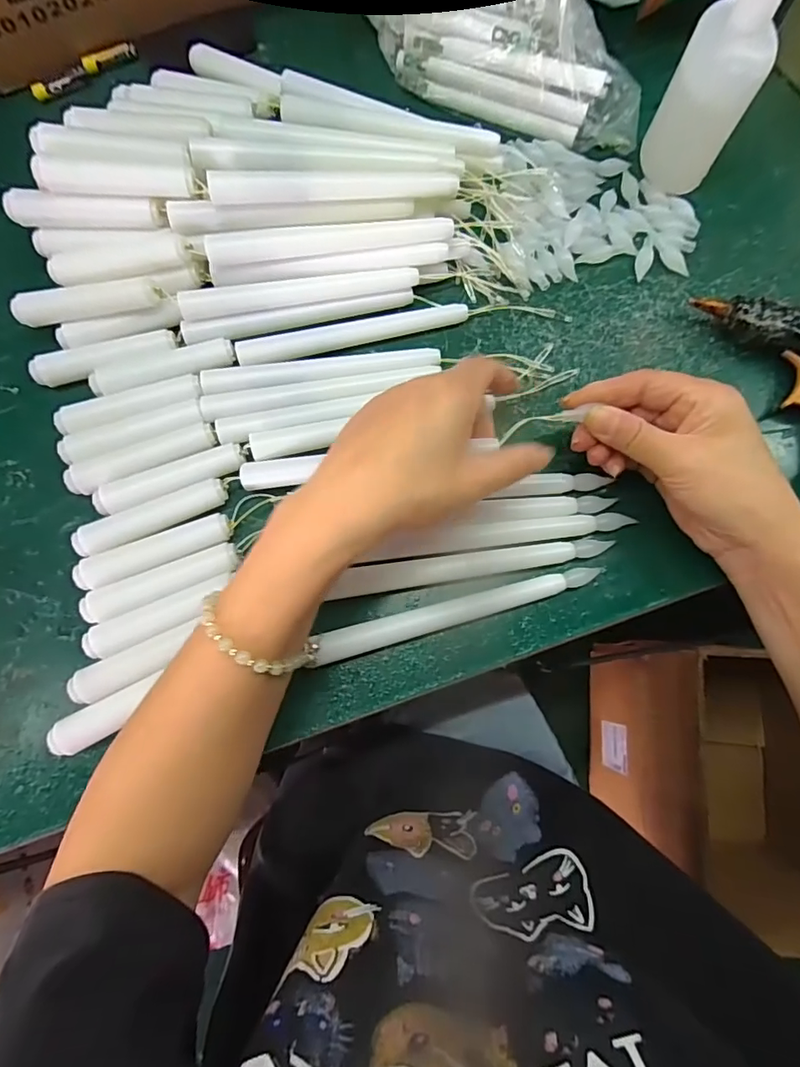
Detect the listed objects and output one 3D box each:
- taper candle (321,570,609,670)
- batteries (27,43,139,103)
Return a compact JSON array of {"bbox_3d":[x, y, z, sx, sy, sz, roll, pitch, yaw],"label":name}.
[{"bbox_3d":[0.035,0.044,0.290,0.163,0.016,0.015,-16,78,-3],"label":"taper candle"},{"bbox_3d":[-0.233,-0.342,0.376,0.081,0.013,0.011,-38,80,-7],"label":"batteries"}]

